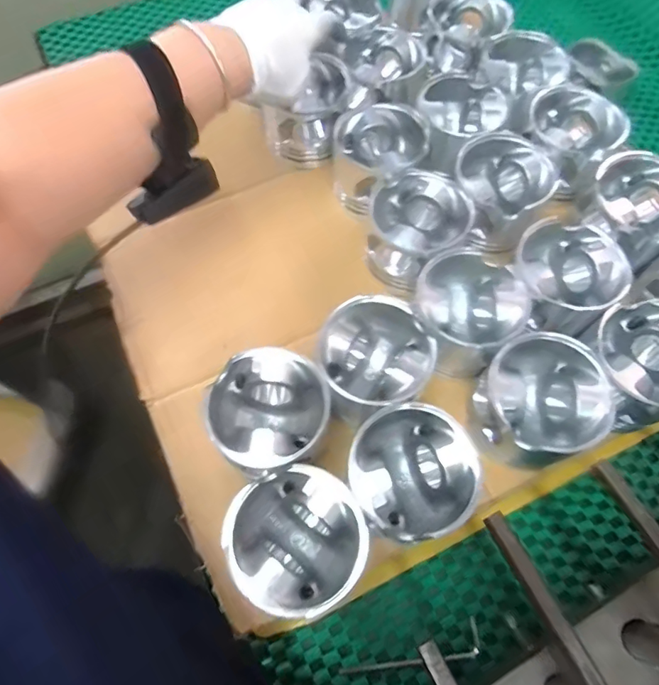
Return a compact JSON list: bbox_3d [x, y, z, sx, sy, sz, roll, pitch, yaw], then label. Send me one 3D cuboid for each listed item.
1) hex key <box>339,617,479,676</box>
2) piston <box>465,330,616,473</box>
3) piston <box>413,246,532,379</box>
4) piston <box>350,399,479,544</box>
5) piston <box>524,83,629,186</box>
[{"bbox_3d":[0.070,0.268,0.416,0.125,0.004,0.026,-14,66,-5],"label":"hex key"},{"bbox_3d":[0.164,0.045,0.379,0.103,0.065,0.089,-33,69,-13],"label":"piston"},{"bbox_3d":[0.116,-0.022,0.415,0.087,0.072,0.087,-1,65,1],"label":"piston"},{"bbox_3d":[0.058,0.096,0.352,0.085,0.060,0.083,-1,65,1],"label":"piston"},{"bbox_3d":[0.244,-0.207,0.492,0.097,0.050,0.106,-12,58,-4],"label":"piston"}]

